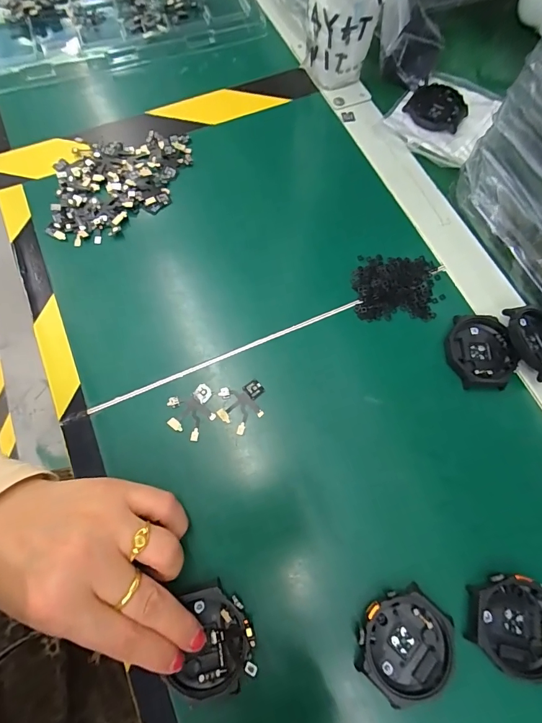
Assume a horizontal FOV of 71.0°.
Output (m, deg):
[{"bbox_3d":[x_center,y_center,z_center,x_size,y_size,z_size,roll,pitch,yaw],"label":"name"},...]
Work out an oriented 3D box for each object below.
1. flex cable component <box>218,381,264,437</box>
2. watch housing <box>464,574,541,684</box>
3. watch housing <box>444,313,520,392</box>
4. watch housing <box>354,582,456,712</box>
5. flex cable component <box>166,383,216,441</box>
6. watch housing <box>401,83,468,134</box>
[{"bbox_3d":[-0.019,0.028,0.256,0.034,0.004,0.031,-39,75,-14],"label":"flex cable component"},{"bbox_3d":[0.137,0.147,0.213,0.054,0.011,0.048,18,70,5],"label":"watch housing"},{"bbox_3d":[0.149,-0.007,0.269,0.046,0.007,0.051,3,69,0],"label":"watch housing"},{"bbox_3d":[0.074,0.154,0.206,0.052,0.008,0.048,1,70,-1],"label":"watch housing"},{"bbox_3d":[-0.053,0.034,0.252,0.030,0.004,0.036,-12,70,-6],"label":"flex cable component"},{"bbox_3d":[0.156,-0.237,0.359,0.052,0.011,0.051,1,70,-1],"label":"watch housing"}]

